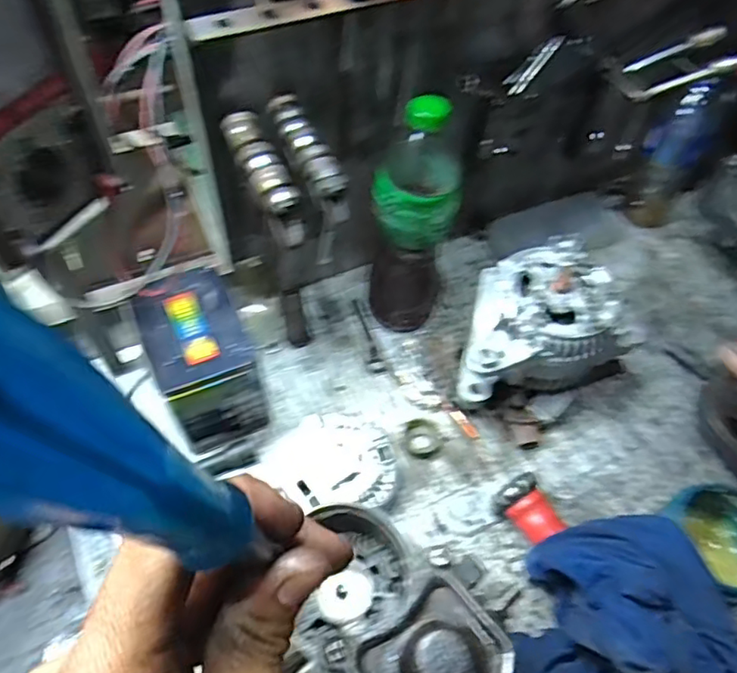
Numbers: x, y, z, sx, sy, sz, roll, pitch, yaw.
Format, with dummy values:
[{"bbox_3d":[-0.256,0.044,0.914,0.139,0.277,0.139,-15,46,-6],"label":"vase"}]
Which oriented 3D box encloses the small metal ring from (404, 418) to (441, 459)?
[{"bbox_3d":[0.054,0.103,0.606,0.036,0.014,0.038,2,54,-2],"label":"small metal ring"}]

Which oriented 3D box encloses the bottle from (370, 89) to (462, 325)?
[{"bbox_3d":[0.045,-0.114,0.606,0.082,0.269,0.095,12,54,5],"label":"bottle"}]

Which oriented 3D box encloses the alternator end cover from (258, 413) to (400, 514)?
[{"bbox_3d":[-0.031,0.126,0.573,0.109,0.034,0.111,-37,64,-26],"label":"alternator end cover"}]

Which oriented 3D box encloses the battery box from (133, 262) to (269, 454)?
[{"bbox_3d":[-0.162,0.028,0.582,0.092,0.126,0.126,-23,59,-19],"label":"battery box"}]

